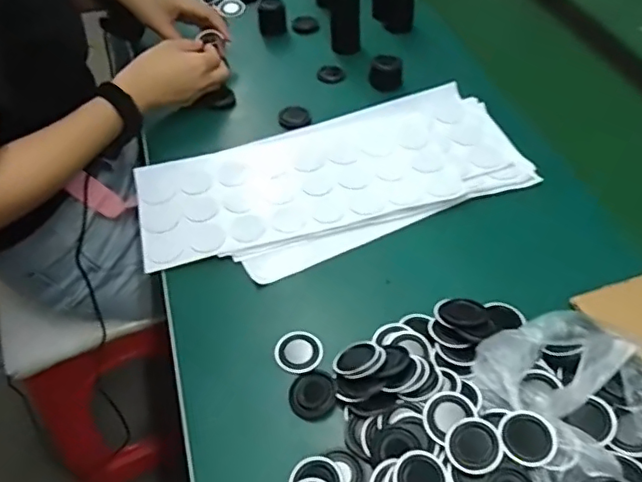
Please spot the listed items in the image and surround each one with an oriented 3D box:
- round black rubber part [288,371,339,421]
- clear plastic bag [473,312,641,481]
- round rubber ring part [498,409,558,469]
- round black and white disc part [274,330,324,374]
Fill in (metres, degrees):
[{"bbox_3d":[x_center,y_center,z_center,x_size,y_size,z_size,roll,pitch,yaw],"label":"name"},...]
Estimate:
[{"bbox_3d":[-0.006,0.120,0.449,0.037,0.004,0.040,-1,50,1],"label":"round black rubber part"},{"bbox_3d":[0.204,0.131,0.400,0.124,0.053,0.182,-18,51,-13],"label":"clear plastic bag"},{"bbox_3d":[0.145,0.138,0.402,0.038,0.004,0.037,-1,50,1],"label":"round rubber ring part"},{"bbox_3d":[-0.018,0.093,0.479,0.038,0.004,0.039,-1,50,1],"label":"round black and white disc part"}]

